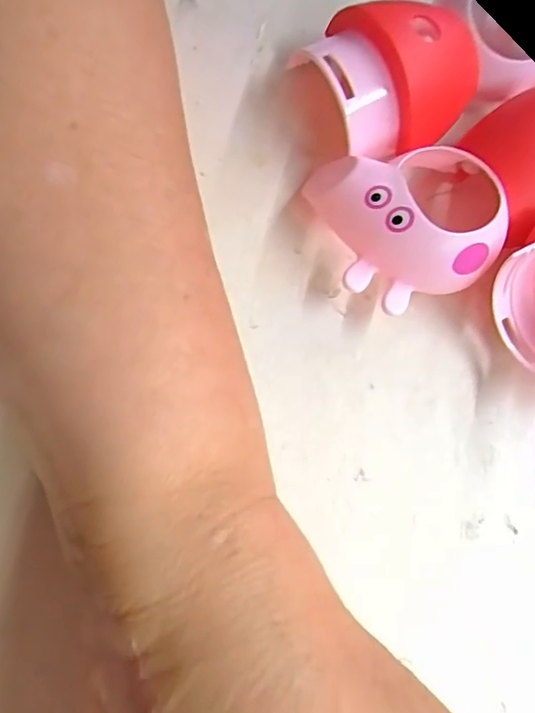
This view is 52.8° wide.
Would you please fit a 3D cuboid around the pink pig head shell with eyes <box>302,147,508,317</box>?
[{"bbox_3d":[0.042,-0.044,0.165,0.047,0.028,0.052,-20,81,-10],"label":"pink pig head shell with eyes"}]

